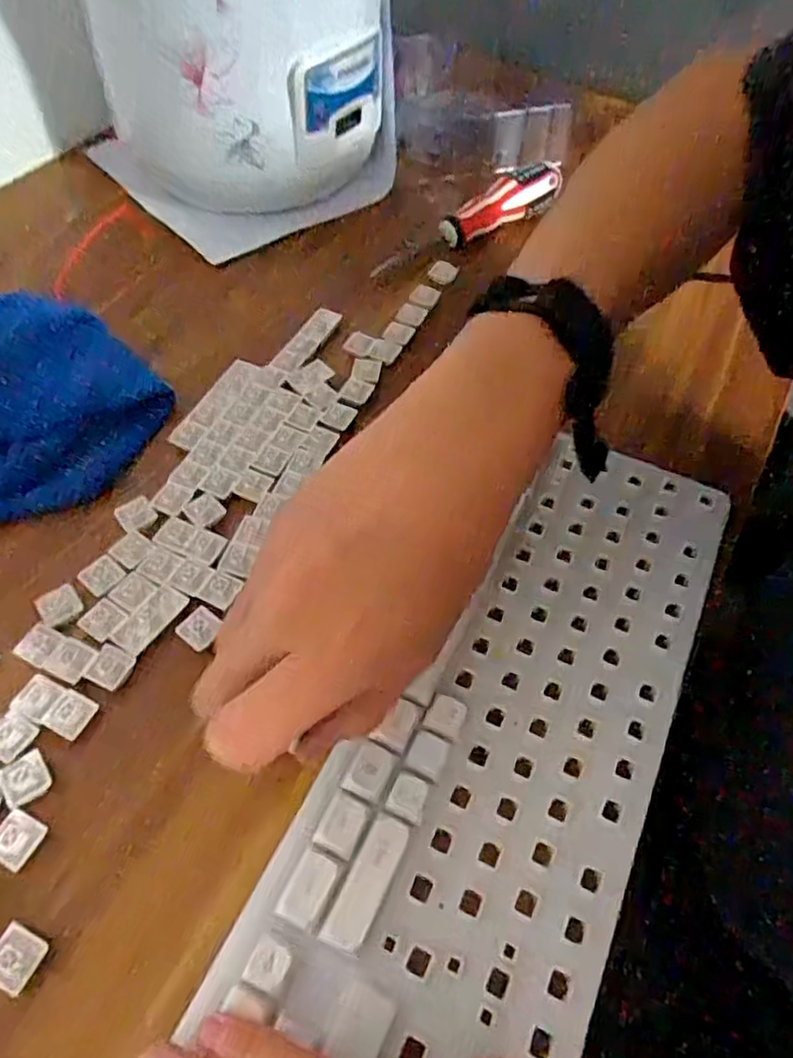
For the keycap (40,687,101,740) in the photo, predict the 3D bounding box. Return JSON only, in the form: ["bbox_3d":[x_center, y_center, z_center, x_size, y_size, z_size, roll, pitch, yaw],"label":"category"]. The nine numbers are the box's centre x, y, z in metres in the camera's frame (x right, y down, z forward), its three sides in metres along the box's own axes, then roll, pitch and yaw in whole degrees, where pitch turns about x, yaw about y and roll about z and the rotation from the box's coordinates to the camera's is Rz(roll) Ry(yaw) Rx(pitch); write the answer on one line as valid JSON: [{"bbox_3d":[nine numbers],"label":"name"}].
[{"bbox_3d":[-0.144,0.082,0.293,0.017,0.004,0.018,23,57,12],"label":"keycap"}]

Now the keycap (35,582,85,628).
[{"bbox_3d":[-0.164,0.036,0.320,0.019,0.004,0.020,-34,64,-23],"label":"keycap"}]

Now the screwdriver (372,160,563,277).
[{"bbox_3d":[0.063,-0.236,0.498,0.174,0.033,0.028,-31,62,-22],"label":"screwdriver"}]

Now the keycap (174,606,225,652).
[{"bbox_3d":[-0.094,0.047,0.317,0.019,0.004,0.018,35,61,19],"label":"keycap"}]

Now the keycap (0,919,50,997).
[{"bbox_3d":[-0.140,0.157,0.242,0.018,0.009,0.018,27,58,15],"label":"keycap"}]

